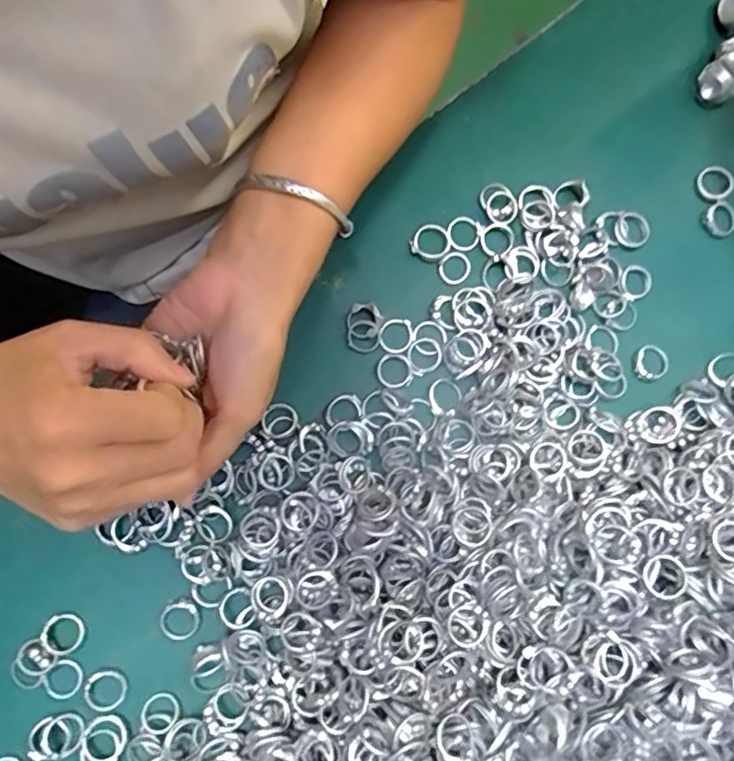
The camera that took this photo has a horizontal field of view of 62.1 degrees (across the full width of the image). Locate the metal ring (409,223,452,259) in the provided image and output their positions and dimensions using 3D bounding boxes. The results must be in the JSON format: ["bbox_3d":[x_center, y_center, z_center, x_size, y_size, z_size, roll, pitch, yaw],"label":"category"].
[{"bbox_3d":[0.039,-0.083,0.366,0.023,0.004,0.021,0,83,-3],"label":"metal ring"}]

